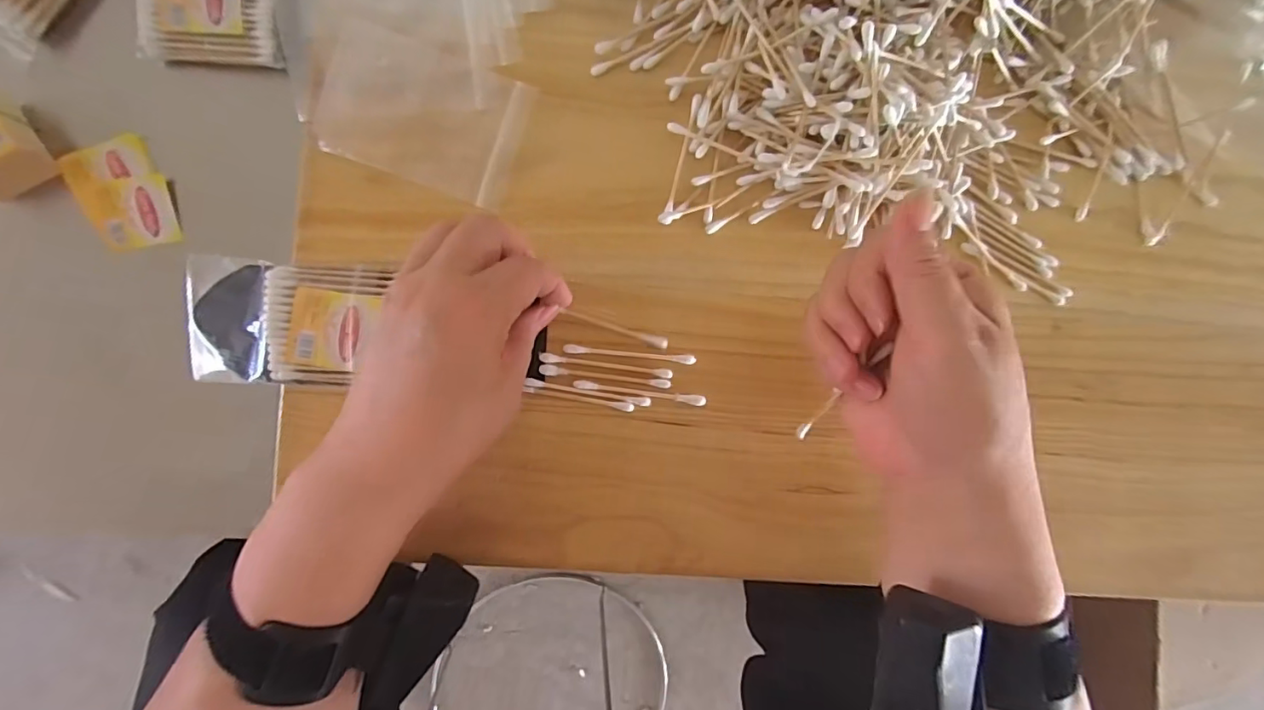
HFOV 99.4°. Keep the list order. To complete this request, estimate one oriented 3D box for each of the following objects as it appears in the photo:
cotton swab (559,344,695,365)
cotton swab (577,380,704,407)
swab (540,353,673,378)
[{"bbox_3d":[-0.001,0.000,0.297,0.072,0.004,0.005,5,93,-6],"label":"cotton swab"},{"bbox_3d":[0.005,0.021,0.297,0.073,0.004,0.006,7,93,-6],"label":"cotton swab"},{"bbox_3d":[-0.014,0.006,0.294,0.072,0.004,0.005,8,93,-6],"label":"swab"}]

